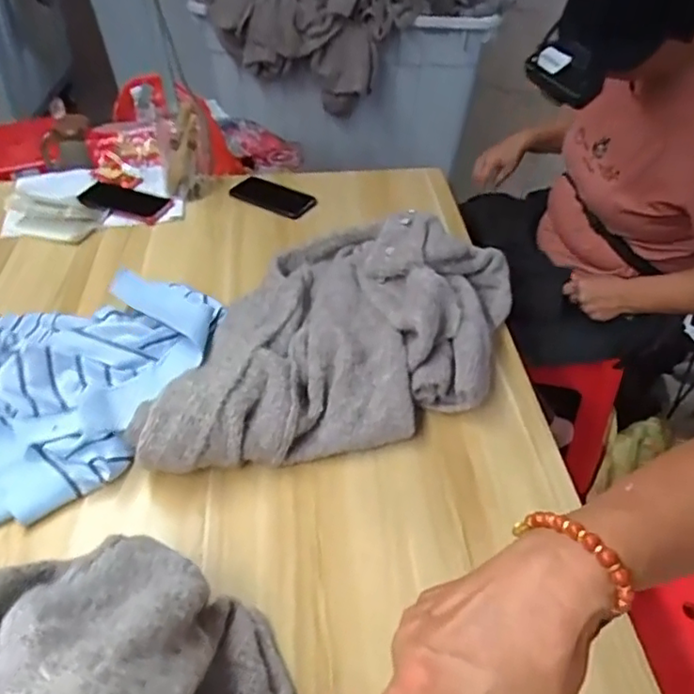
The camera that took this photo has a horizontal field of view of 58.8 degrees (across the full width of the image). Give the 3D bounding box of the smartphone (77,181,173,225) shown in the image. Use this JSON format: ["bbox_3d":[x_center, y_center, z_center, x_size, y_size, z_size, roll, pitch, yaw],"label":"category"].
[{"bbox_3d":[-0.409,-0.268,1.130,0.159,0.008,0.066,20,66,12],"label":"smartphone"}]

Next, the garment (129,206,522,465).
[{"bbox_3d":[0.002,-0.009,0.795,0.351,0.097,0.483,16,48,13],"label":"garment"}]

